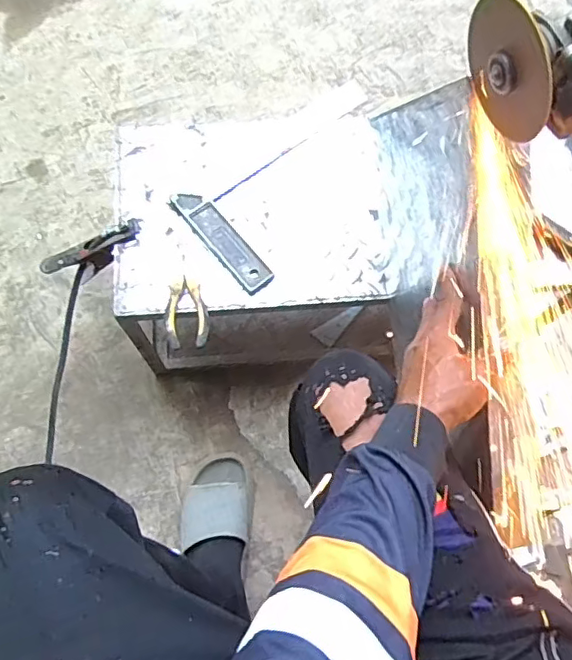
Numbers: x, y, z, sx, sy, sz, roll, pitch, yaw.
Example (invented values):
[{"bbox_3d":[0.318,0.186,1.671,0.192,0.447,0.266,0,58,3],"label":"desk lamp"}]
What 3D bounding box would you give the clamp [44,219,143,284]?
[{"bbox_3d":[-0.267,-0.107,0.793,0.153,0.062,0.034,-23,72,21],"label":"clamp"}]

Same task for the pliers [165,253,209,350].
[{"bbox_3d":[-0.131,-0.038,0.723,0.053,0.019,0.123,-10,72,-6],"label":"pliers"}]

